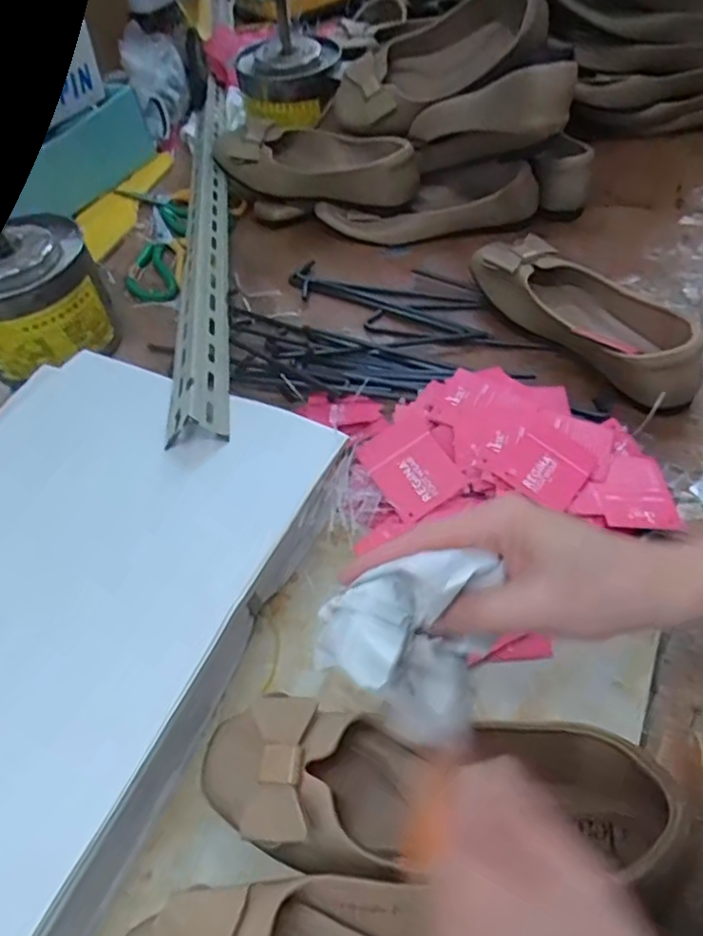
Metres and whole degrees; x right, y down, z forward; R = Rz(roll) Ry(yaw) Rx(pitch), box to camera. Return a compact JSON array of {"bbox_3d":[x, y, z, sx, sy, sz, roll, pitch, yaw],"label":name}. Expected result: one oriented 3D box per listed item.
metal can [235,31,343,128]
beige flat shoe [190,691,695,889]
[{"bbox_3d":[-0.077,-0.492,0.838,0.123,0.070,0.123,-2,51,3],"label":"metal can"},{"bbox_3d":[0.039,0.174,0.358,0.239,0.061,0.082,1,51,6],"label":"beige flat shoe"}]

